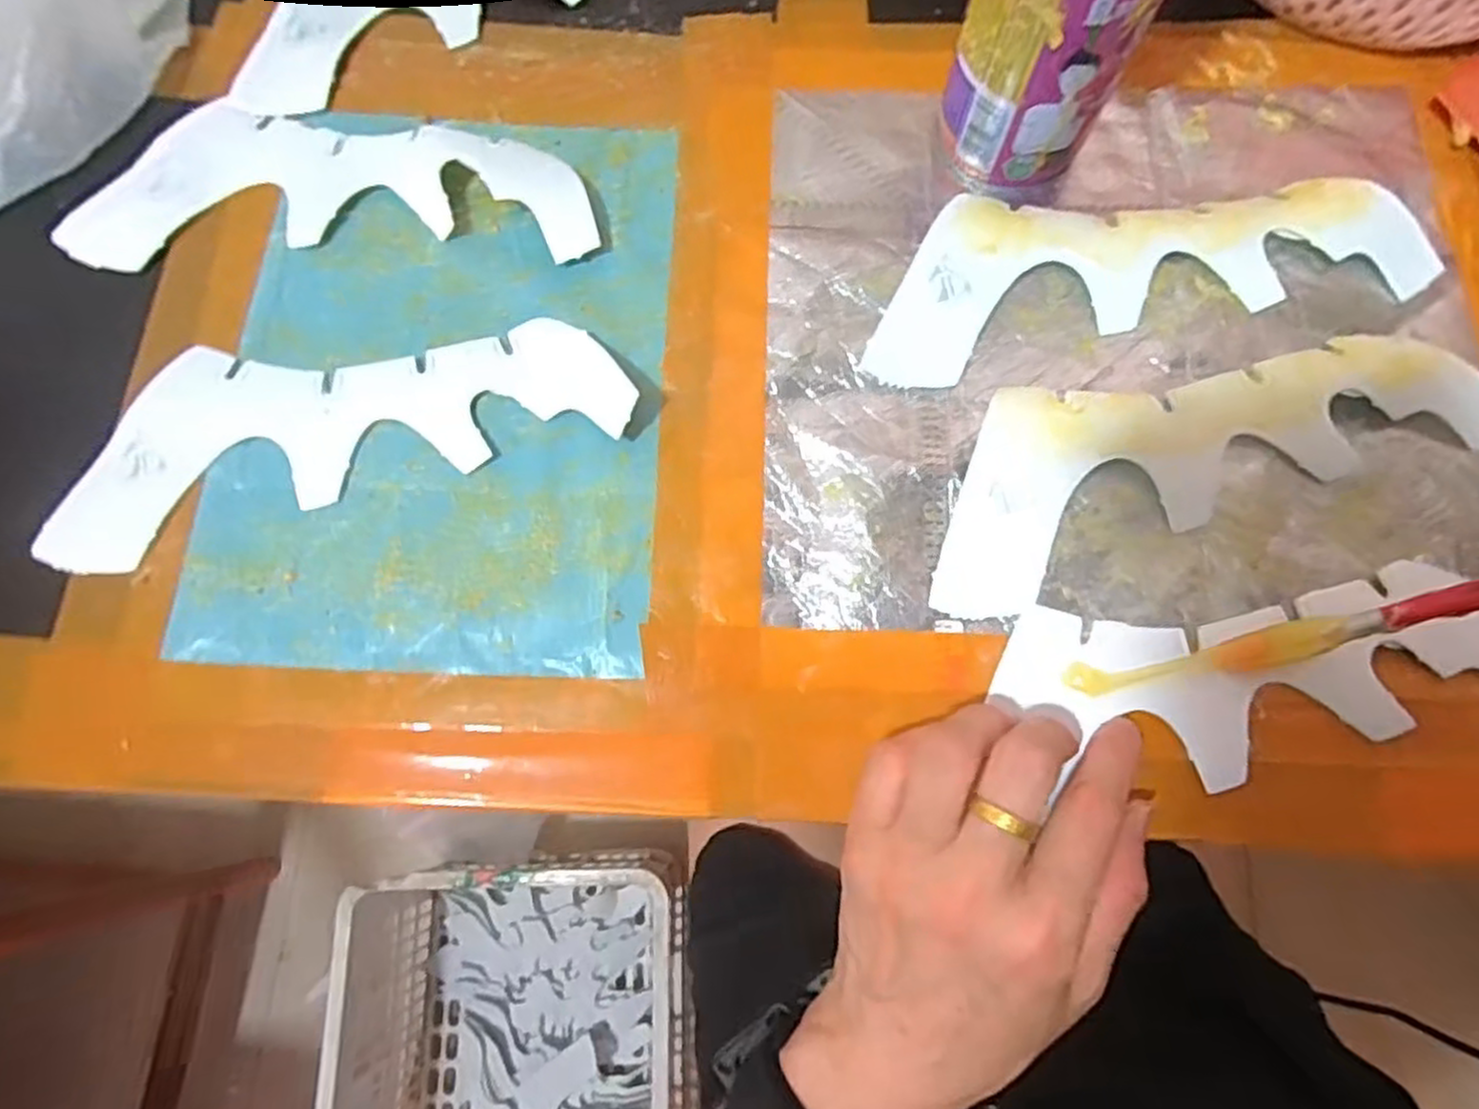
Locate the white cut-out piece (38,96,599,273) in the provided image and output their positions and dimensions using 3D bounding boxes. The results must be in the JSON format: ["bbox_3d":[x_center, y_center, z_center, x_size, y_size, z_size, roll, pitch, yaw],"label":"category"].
[{"bbox_3d":[-0.164,-0.155,0.311,0.204,0.013,0.074,-1,76,-1],"label":"white cut-out piece"}]

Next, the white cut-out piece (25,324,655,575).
[{"bbox_3d":[-0.147,-0.054,0.281,0.203,0.016,0.072,-15,75,-8],"label":"white cut-out piece"}]

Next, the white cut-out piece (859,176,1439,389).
[{"bbox_3d":[0.163,-0.122,0.309,0.229,0.009,0.072,-11,88,-2],"label":"white cut-out piece"}]

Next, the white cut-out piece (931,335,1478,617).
[{"bbox_3d":[0.175,-0.044,0.288,0.228,0.009,0.073,-19,87,-5],"label":"white cut-out piece"}]

